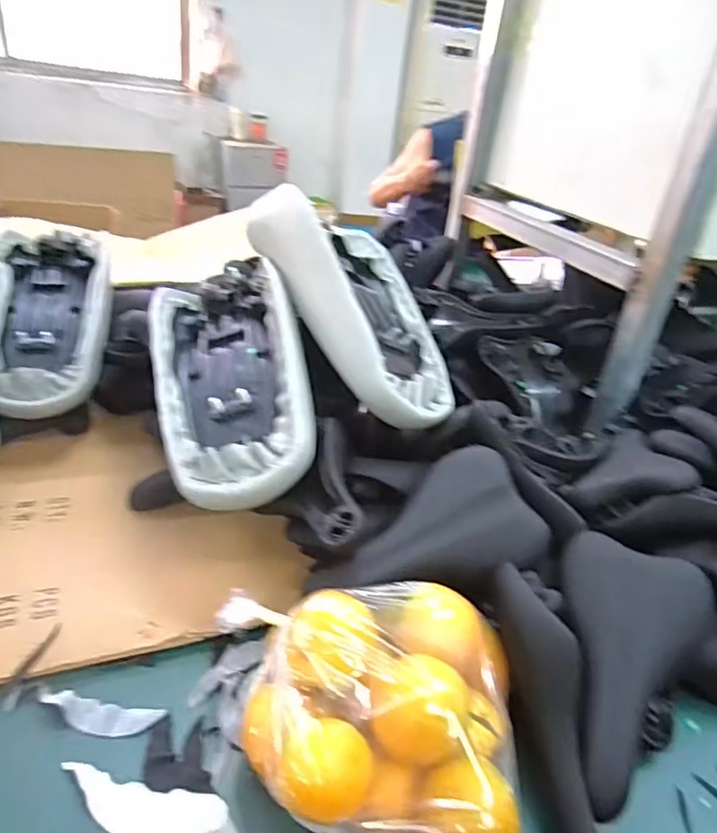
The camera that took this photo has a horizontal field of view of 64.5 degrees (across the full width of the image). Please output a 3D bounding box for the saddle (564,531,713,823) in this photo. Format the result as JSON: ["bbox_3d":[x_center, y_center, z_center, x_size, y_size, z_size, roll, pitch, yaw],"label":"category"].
[{"bbox_3d":[0.238,0.227,0.512,0.121,0.067,0.232,16,56,13],"label":"saddle"}]

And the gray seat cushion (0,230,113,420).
[{"bbox_3d":[-0.450,-0.154,0.823,0.168,0.064,0.392,-5,52,-19],"label":"gray seat cushion"}]

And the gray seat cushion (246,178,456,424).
[{"bbox_3d":[0.010,-0.146,0.728,0.166,0.083,0.377,3,51,-43],"label":"gray seat cushion"}]

